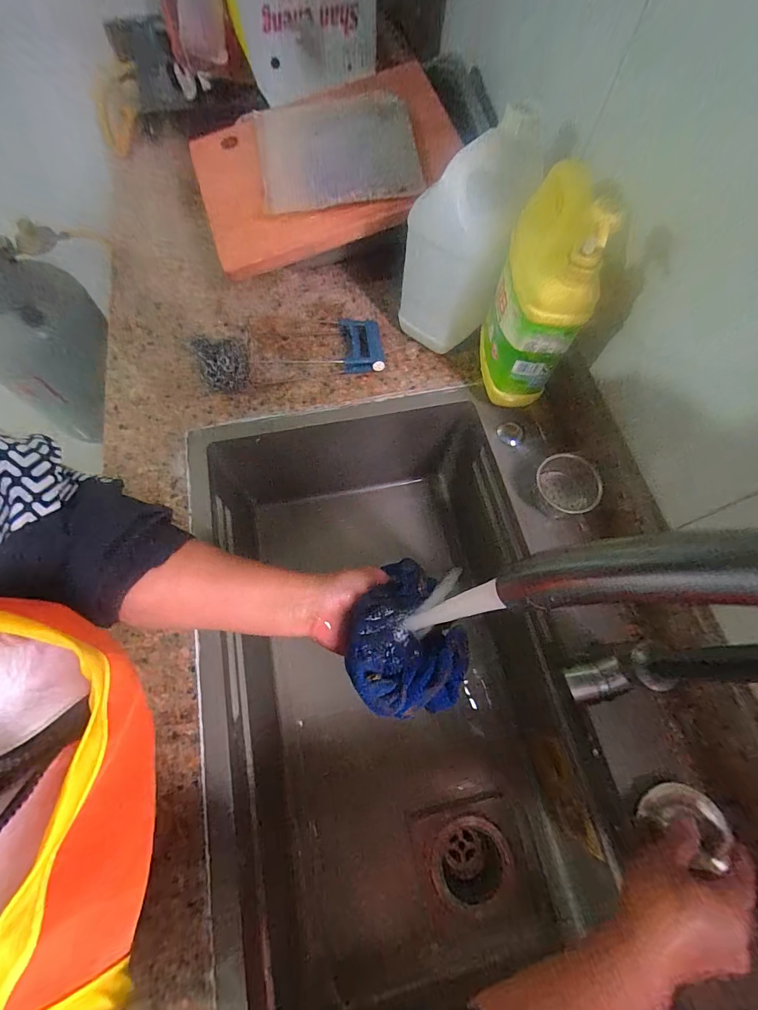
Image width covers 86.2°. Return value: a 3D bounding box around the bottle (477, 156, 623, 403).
[{"bbox_3d":[0.171,-0.221,0.450,0.082,0.242,0.117,12,68,3],"label":"bottle"}]

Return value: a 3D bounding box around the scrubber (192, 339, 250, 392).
[{"bbox_3d":[-0.195,-0.175,0.516,0.063,0.053,0.063,-16,70,-8],"label":"scrubber"}]

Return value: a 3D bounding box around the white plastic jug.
[{"bbox_3d":[0.103,-0.306,0.486,0.085,0.217,0.147,36,72,12],"label":"white plastic jug"}]

